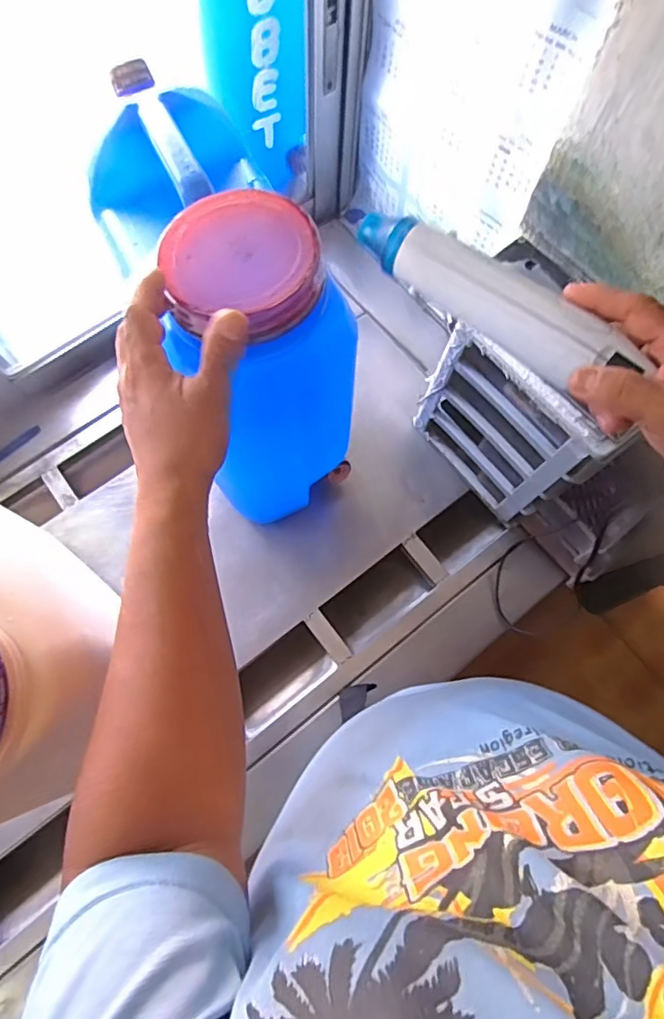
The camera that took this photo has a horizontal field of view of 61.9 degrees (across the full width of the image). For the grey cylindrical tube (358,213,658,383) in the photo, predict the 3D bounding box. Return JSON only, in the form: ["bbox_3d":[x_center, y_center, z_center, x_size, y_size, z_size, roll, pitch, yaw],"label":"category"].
[{"bbox_3d":[0.098,-0.138,0.355,0.195,0.028,0.033,37,75,17],"label":"grey cylindrical tube"}]

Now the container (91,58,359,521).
[{"bbox_3d":[-0.105,-0.193,0.599,0.152,0.391,0.286,-26,74,-9],"label":"container"}]

